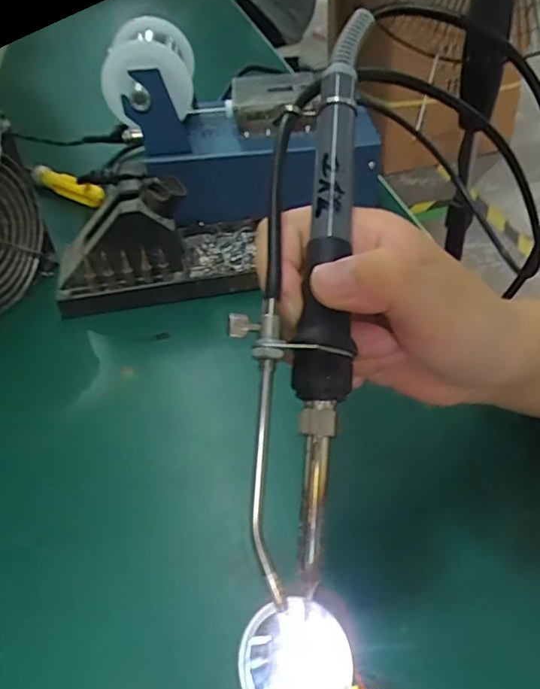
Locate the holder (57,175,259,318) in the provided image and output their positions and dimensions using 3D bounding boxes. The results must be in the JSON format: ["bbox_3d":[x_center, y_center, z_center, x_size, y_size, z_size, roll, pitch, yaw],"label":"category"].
[{"bbox_3d":[-0.080,-0.078,0.424,0.155,0.074,0.073,-12,43,-6],"label":"holder"}]

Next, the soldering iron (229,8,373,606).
[{"bbox_3d":[0.011,-0.025,0.194,0.033,0.019,0.195,3,74,9],"label":"soldering iron"}]

